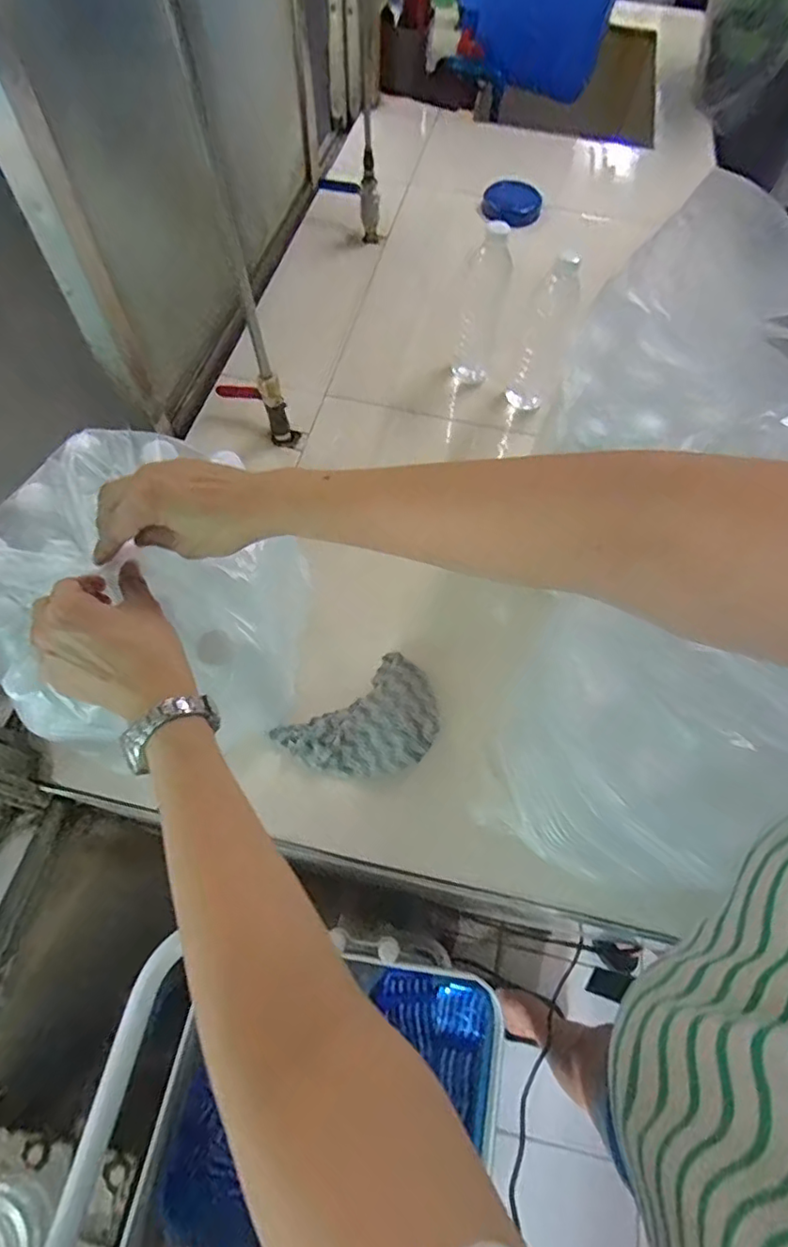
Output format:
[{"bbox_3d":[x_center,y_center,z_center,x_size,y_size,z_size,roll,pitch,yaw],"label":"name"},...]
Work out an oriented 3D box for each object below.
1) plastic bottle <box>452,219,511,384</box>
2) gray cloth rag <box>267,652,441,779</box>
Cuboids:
[{"bbox_3d":[0.127,-0.452,0.799,0.061,0.234,0.069,9,63,3],"label":"plastic bottle"},{"bbox_3d":[-0.023,0.109,0.585,0.158,0.045,0.112,-37,70,-18],"label":"gray cloth rag"}]

